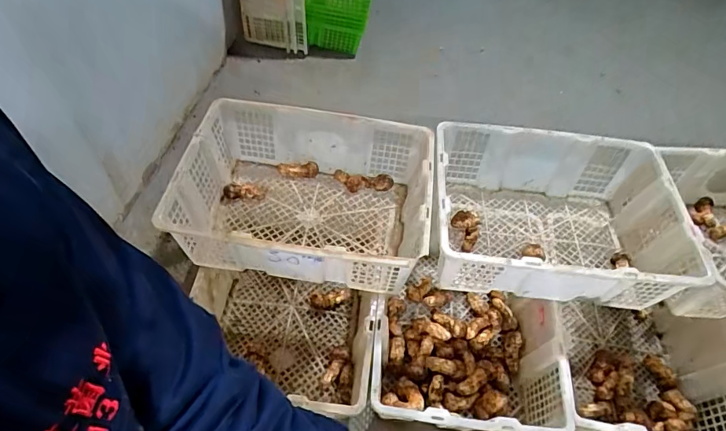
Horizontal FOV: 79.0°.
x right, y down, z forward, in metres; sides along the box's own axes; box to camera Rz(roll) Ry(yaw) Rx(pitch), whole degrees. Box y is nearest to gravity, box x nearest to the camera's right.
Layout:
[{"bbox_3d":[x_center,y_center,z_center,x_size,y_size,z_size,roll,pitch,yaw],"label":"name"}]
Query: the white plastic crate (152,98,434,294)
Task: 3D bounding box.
[{"bbox_3d":[-0.116,-0.033,0.901,0.475,0.199,0.347,9,54,3],"label":"white plastic crate"}]

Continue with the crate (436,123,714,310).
[{"bbox_3d":[0.387,0.003,0.911,0.474,0.189,0.351,6,53,0],"label":"crate"}]

